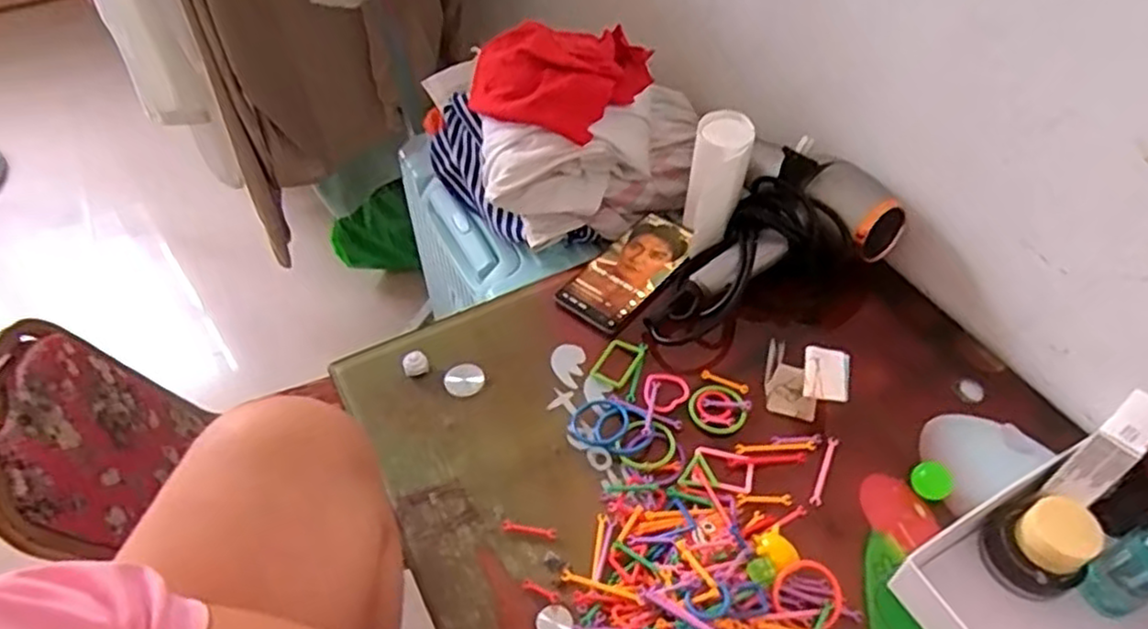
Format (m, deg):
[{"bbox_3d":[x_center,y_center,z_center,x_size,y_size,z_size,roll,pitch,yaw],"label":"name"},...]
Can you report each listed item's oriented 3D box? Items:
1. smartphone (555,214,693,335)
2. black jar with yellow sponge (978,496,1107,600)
[{"bbox_3d":[0.058,-0.048,0.719,0.072,0.010,0.155,32,57,26],"label":"smartphone"},{"bbox_3d":[0.327,0.161,0.508,0.055,0.052,0.063,-30,55,-22],"label":"black jar with yellow sponge"}]

